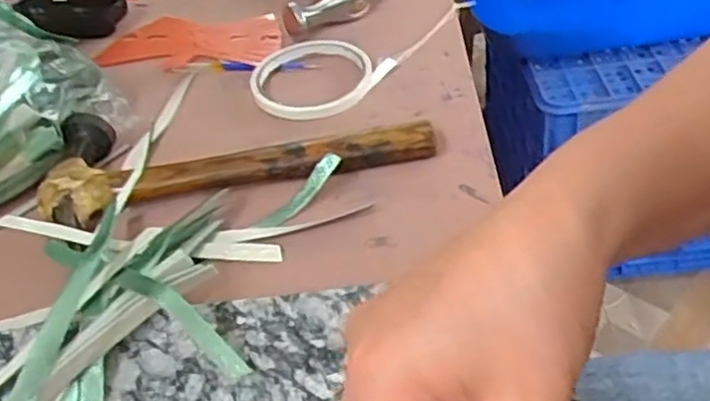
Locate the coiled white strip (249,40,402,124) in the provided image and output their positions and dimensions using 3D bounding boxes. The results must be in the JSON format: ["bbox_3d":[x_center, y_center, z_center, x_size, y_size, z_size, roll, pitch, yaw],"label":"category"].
[{"bbox_3d":[-0.029,-0.091,0.516,0.097,0.015,0.083,-36,47,-29],"label":"coiled white strip"}]

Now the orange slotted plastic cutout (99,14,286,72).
[{"bbox_3d":[-0.138,-0.136,0.596,0.152,0.005,0.087,1,41,12],"label":"orange slotted plastic cutout"}]

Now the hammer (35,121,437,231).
[{"bbox_3d":[-0.070,-0.021,0.430,0.233,0.023,0.042,-12,40,-4],"label":"hammer"}]

